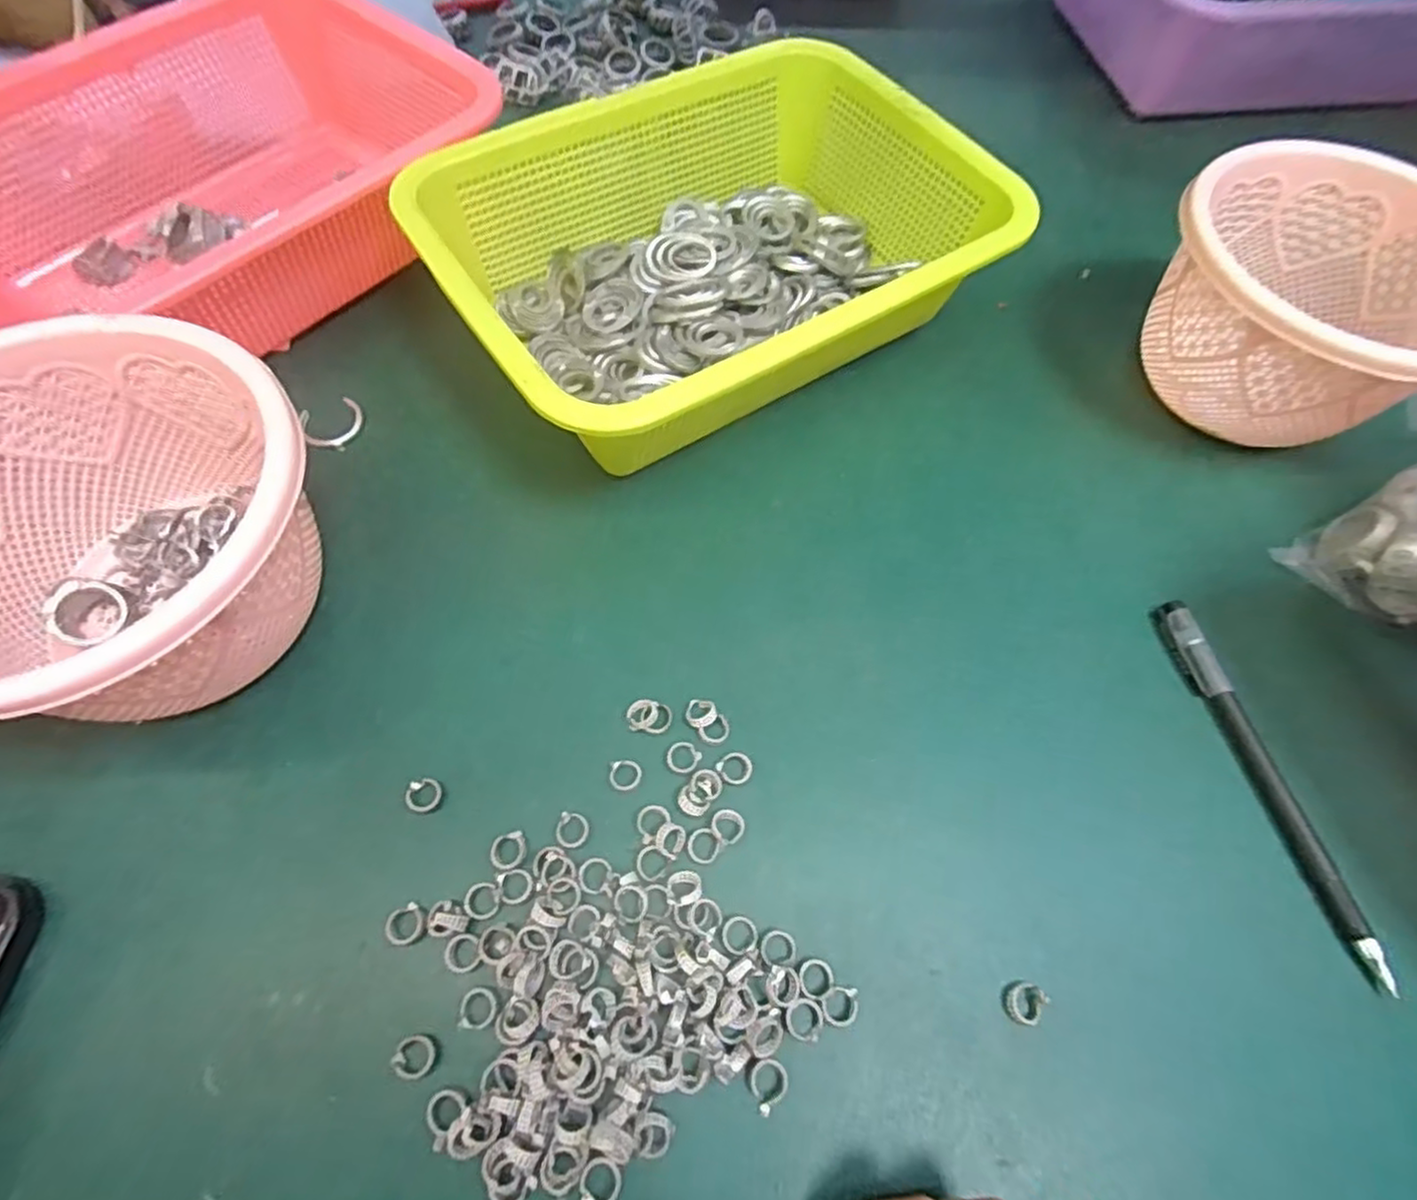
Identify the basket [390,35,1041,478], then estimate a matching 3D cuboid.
[{"bbox_3d":[0.002,-0.176,0.348,0.261,0.072,0.191,-29,70,-17],"label":"basket"}]

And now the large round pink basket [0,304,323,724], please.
[{"bbox_3d":[-0.215,-0.018,0.255,0.149,0.090,0.143,2,64,-3],"label":"large round pink basket"}]

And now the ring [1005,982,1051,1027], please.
[{"bbox_3d":[0.110,0.140,0.237,0.013,0.004,0.013,34,69,13],"label":"ring"}]

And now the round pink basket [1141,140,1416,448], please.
[{"bbox_3d":[0.293,-0.147,0.339,0.139,0.079,0.134,1,65,-1],"label":"round pink basket"}]

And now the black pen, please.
[{"bbox_3d":[0.224,0.069,0.273,0.013,0.009,0.151,-12,66,-7],"label":"black pen"}]

